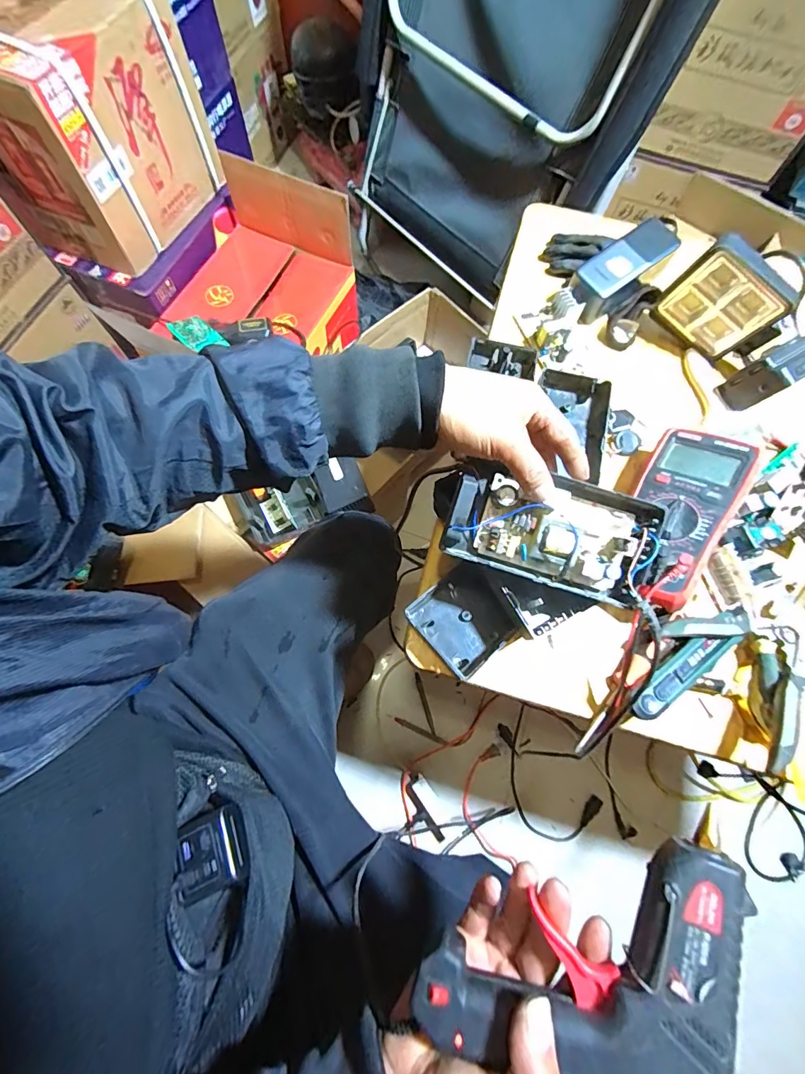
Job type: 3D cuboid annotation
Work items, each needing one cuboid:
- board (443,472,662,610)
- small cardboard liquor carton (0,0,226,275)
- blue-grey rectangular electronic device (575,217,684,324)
[{"bbox_3d":[0.121,-0.003,0.369,0.171,0.057,0.084,11,72,-2],"label":"board"},{"bbox_3d":[-0.529,-0.707,0.761,0.219,0.282,0.326,22,72,5],"label":"small cardboard liquor carton"},{"bbox_3d":[0.269,-0.330,0.542,0.139,0.046,0.055,-40,77,0],"label":"blue-grey rectangular electronic device"}]

